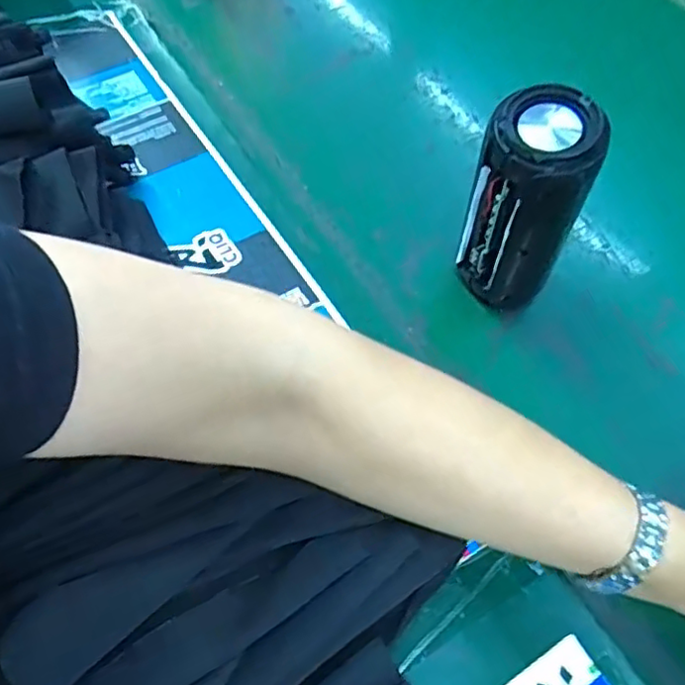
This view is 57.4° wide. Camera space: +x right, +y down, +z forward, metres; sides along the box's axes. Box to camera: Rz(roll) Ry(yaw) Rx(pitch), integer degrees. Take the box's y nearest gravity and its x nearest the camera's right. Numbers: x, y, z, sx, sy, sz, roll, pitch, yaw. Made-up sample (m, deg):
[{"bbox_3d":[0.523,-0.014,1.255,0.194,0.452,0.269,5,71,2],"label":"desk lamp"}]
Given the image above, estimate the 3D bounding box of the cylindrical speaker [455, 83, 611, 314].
[{"bbox_3d":[0.107,-0.082,0.387,0.067,0.142,0.052,26,62,12],"label":"cylindrical speaker"}]

